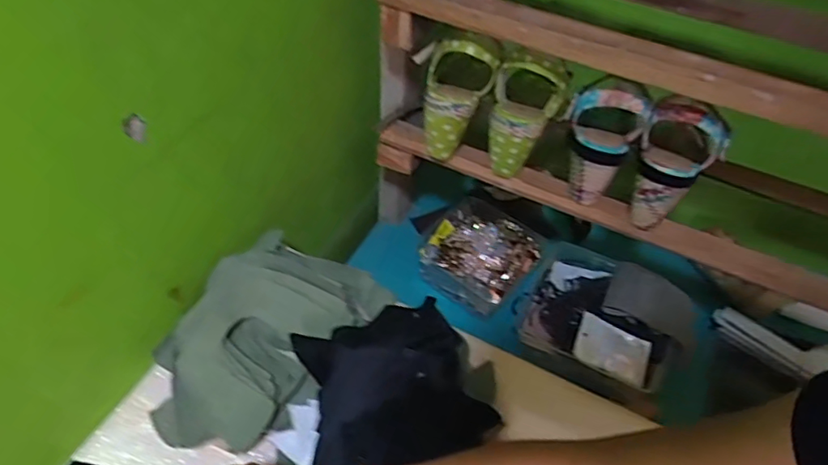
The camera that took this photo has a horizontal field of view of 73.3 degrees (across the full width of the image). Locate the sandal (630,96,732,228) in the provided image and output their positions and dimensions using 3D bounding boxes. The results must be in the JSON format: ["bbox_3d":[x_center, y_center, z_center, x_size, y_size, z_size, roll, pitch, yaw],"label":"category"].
[{"bbox_3d":[0.273,-0.068,0.591,0.077,0.144,0.063,23,23,15],"label":"sandal"}]

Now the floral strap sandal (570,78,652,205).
[{"bbox_3d":[0.209,-0.098,0.625,0.079,0.137,0.091,16,18,9],"label":"floral strap sandal"}]

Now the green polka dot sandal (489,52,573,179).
[{"bbox_3d":[0.119,-0.132,0.637,0.077,0.140,0.061,24,20,15],"label":"green polka dot sandal"}]

